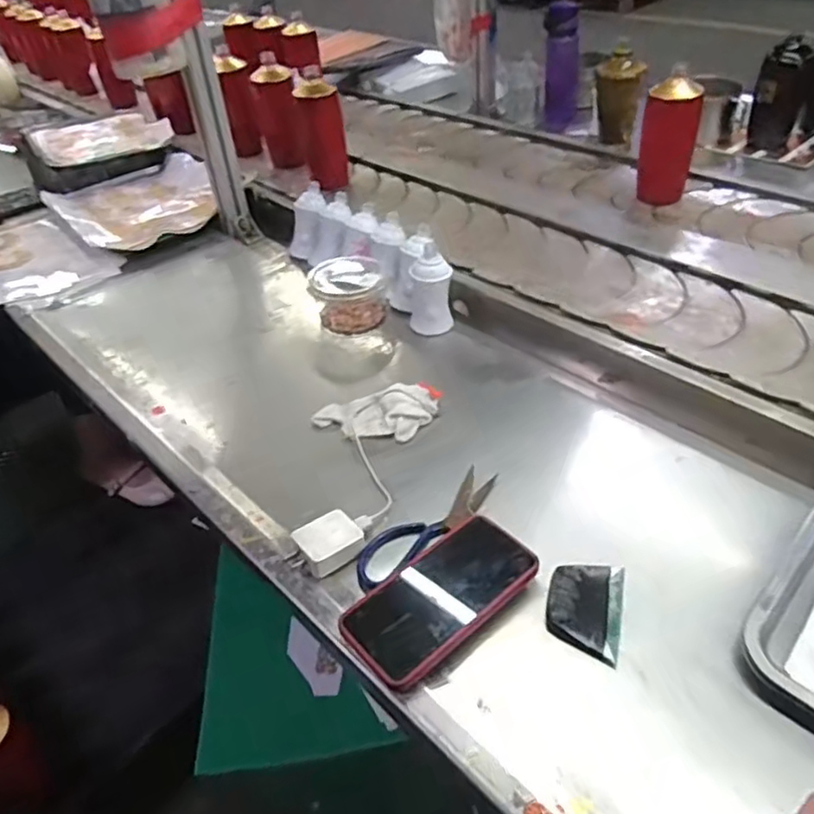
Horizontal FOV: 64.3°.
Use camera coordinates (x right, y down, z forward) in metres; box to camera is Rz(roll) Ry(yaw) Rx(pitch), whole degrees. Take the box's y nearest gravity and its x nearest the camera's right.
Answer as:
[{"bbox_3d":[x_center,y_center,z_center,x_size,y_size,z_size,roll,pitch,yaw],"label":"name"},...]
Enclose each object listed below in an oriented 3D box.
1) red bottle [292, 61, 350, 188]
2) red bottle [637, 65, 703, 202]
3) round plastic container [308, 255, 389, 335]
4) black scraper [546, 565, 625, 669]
[{"bbox_3d":[-0.151,-0.509,1.187,0.067,0.184,0.069,9,45,16],"label":"red bottle"},{"bbox_3d":[0.411,-0.417,1.016,0.063,0.180,0.066,-11,43,-4],"label":"red bottle"},{"bbox_3d":[-0.081,-0.164,0.925,0.099,0.080,0.099,-4,43,4],"label":"round plastic container"},{"bbox_3d":[0.148,0.165,0.541,0.059,0.015,0.087,9,45,16],"label":"black scraper"}]

